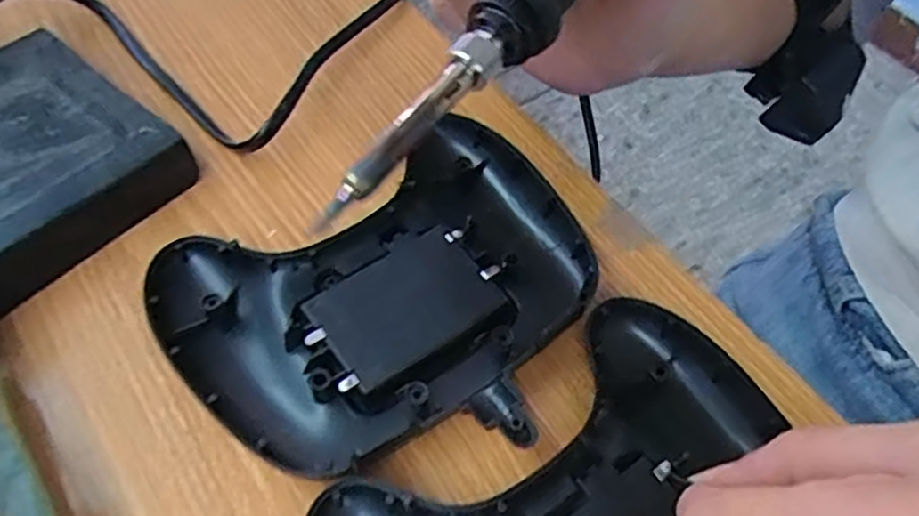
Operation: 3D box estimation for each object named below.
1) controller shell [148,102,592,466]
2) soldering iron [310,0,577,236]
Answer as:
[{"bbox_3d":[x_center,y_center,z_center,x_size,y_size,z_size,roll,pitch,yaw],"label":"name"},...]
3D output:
[{"bbox_3d":[-0.019,0.014,0.212,0.120,0.018,0.096,-28,62,-20],"label":"controller shell"},{"bbox_3d":[0.028,-0.082,0.190,0.015,0.018,0.197,32,69,17],"label":"soldering iron"}]

